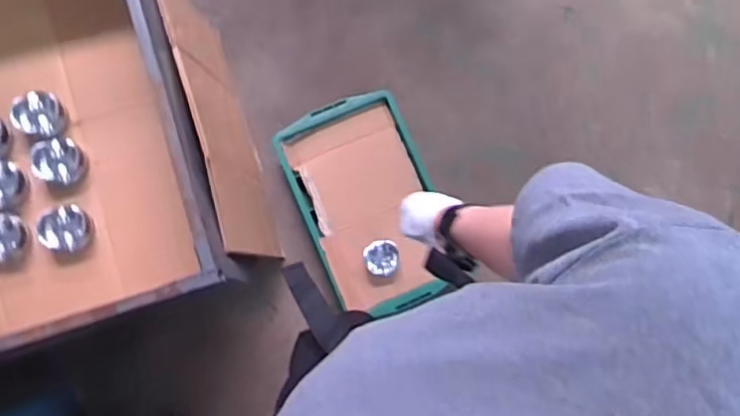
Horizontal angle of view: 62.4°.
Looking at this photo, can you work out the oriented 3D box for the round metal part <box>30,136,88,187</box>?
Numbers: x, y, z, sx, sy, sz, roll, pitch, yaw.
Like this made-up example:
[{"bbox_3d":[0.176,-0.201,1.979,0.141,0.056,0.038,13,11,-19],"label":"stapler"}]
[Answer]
[{"bbox_3d":[-0.596,-0.090,1.178,0.092,0.051,0.089,0,81,-2],"label":"round metal part"}]

